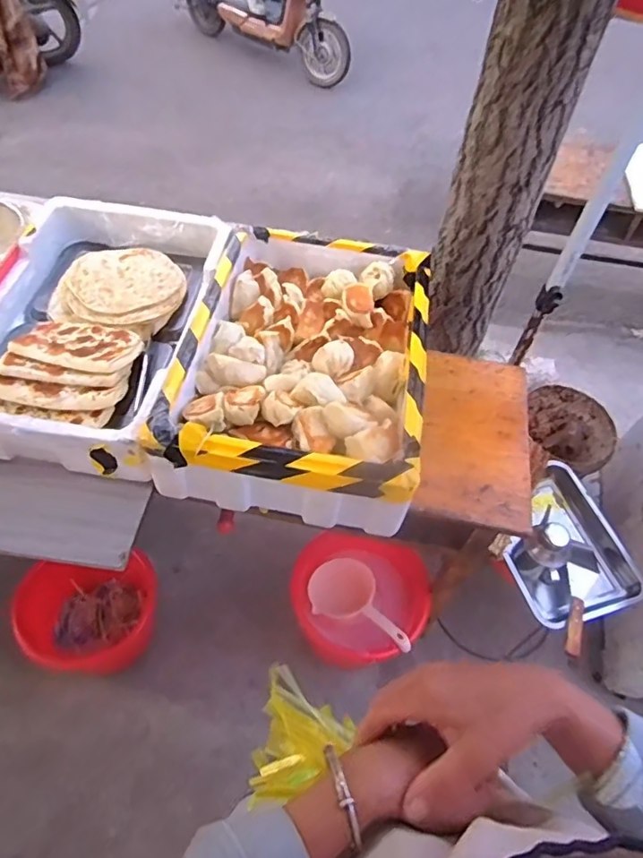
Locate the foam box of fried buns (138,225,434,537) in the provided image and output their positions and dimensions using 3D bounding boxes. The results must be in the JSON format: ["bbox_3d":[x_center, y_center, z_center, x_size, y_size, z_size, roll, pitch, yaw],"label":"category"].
[{"bbox_3d":[-0.022,-0.145,0.990,0.411,0.160,0.588,10,58,2],"label":"foam box of fried buns"}]

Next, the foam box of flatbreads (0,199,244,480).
[{"bbox_3d":[-0.419,-0.214,1.011,0.437,0.116,0.595,8,58,1],"label":"foam box of flatbreads"}]

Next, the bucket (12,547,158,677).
[{"bbox_3d":[-0.539,0.448,1.297,0.276,0.242,0.251,2,58,-3],"label":"bucket"}]

